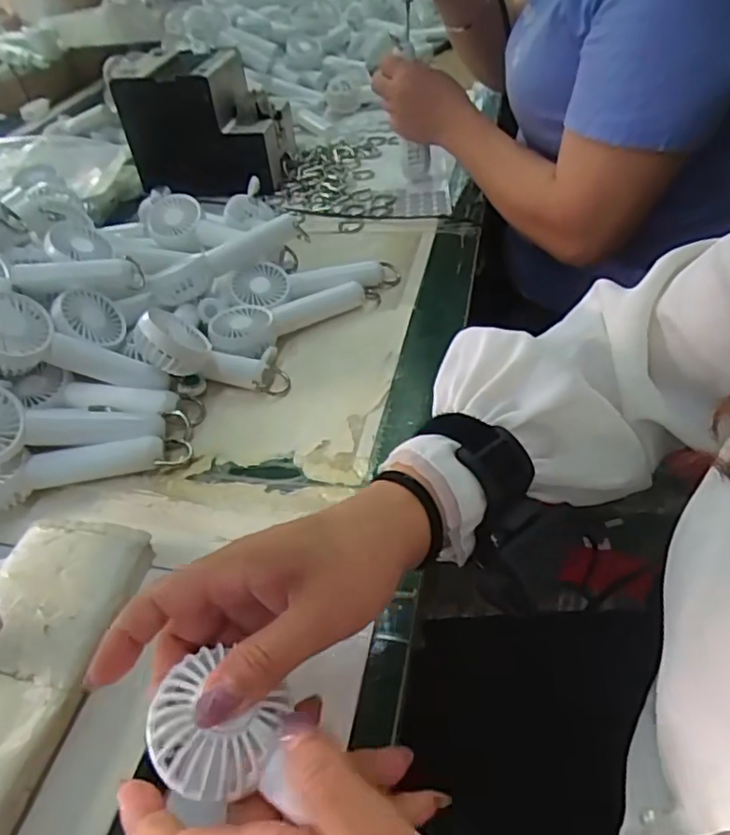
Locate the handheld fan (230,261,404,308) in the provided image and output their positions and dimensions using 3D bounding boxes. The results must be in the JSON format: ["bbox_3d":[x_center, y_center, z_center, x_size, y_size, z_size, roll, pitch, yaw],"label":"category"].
[{"bbox_3d":[-0.047,-0.135,0.598,0.165,0.036,0.059,-19,45,-13],"label":"handheld fan"}]

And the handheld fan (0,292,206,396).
[{"bbox_3d":[-0.217,-0.046,0.481,0.174,0.034,0.058,17,37,-25],"label":"handheld fan"}]

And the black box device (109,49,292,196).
[{"bbox_3d":[-0.198,-0.376,0.790,0.181,0.139,0.121,2,44,9],"label":"black box device"}]

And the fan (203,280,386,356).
[{"bbox_3d":[-0.059,-0.091,0.560,0.163,0.032,0.057,-19,45,-13],"label":"fan"}]

